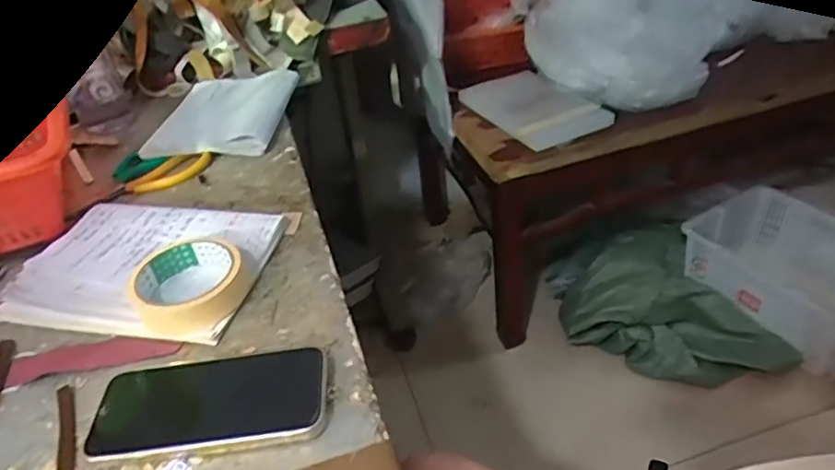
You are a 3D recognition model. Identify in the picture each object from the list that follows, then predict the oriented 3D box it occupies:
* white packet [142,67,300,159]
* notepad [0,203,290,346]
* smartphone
[{"bbox_3d":[-0.248,-0.159,0.800,0.158,0.029,0.190,-1,37,8],"label":"white packet"},{"bbox_3d":[-0.251,0.025,0.566,0.223,0.017,0.159,3,38,13],"label":"notepad"},{"bbox_3d":[-0.143,0.118,0.427,0.158,0.014,0.071,-9,37,-2],"label":"smartphone"}]

